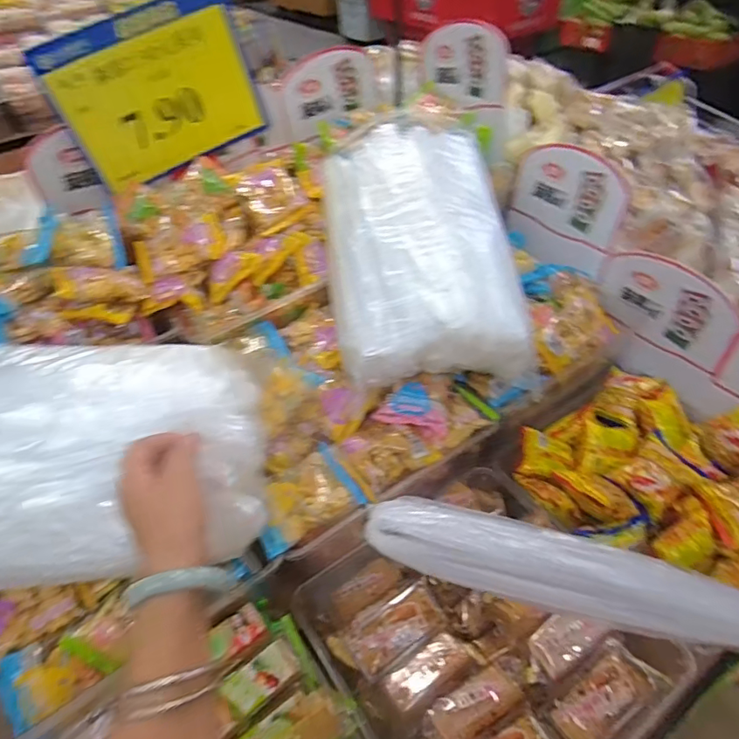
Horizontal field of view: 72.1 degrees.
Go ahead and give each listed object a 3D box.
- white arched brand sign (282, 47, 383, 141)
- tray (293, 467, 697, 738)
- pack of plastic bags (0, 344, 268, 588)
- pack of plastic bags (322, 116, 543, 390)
[{"bbox_3d":[-0.064,-0.491,0.890,0.190,0.113,0.012,-32,45,-23],"label":"white arched brand sign"},{"bbox_3d":[0.112,0.269,0.528,0.297,0.073,0.303,-27,49,-21],"label":"tray"},{"bbox_3d":[-0.274,0.071,0.465,0.336,0.077,0.228,-5,79,-9],"label":"pack of plastic bags"},{"bbox_3d":[0.060,-0.146,0.596,0.216,0.079,0.324,-9,72,0],"label":"pack of plastic bags"}]

